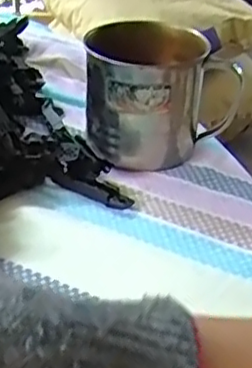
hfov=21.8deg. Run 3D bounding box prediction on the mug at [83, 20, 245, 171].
[{"bbox_3d":[0.026,-0.074,0.507,0.116,0.079,0.088,-13,39,-20],"label":"mug"}]

